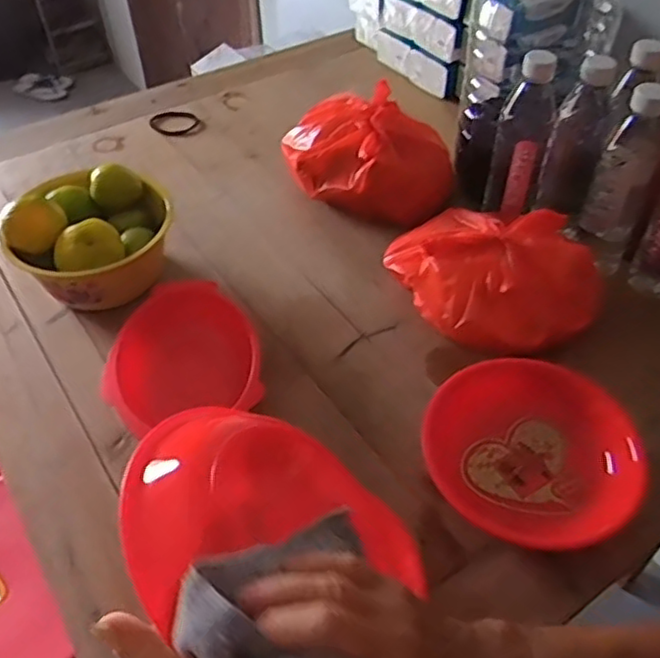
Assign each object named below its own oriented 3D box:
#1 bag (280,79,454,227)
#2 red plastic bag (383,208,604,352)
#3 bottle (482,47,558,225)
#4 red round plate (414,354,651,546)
[{"bbox_3d":[0.050,-0.225,0.860,0.219,0.107,0.146,21,50,21],"label":"bag"},{"bbox_3d":[0.179,-0.068,0.737,0.232,0.087,0.171,21,50,21],"label":"red plastic bag"},{"bbox_3d":[0.218,-0.211,0.760,0.060,0.203,0.067,7,47,9],"label":"bottle"},{"bbox_3d":[0.181,0.108,0.606,0.191,0.040,0.184,12,48,14],"label":"red round plate"}]

